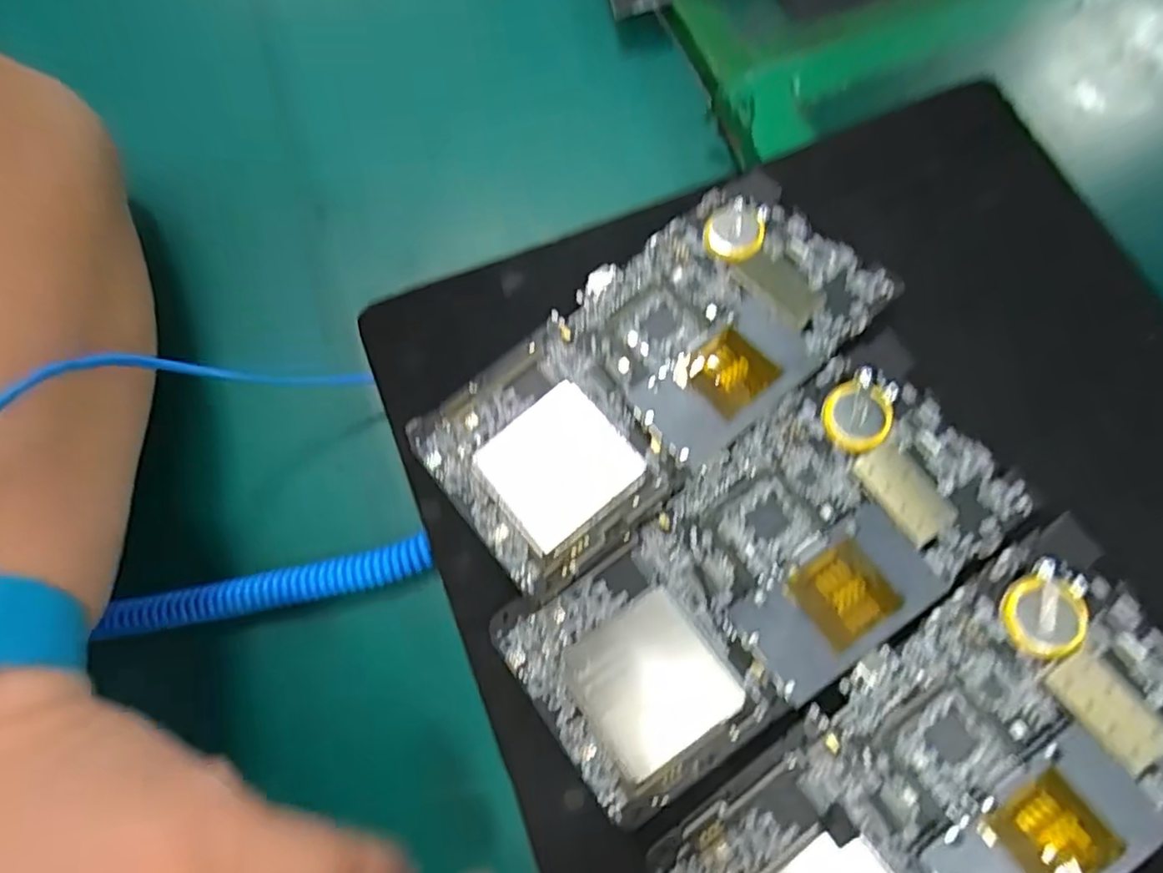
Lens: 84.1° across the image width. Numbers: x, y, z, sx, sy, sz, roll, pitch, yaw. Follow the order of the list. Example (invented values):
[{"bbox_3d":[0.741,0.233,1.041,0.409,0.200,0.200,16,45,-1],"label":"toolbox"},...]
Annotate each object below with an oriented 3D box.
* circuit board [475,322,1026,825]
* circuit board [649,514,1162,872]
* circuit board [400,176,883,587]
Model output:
[{"bbox_3d":[0.053,0.042,0.194,0.151,0.005,0.069,-36,76,-2],"label":"circuit board"},{"bbox_3d":[0.099,0.098,0.174,0.151,0.004,0.072,-40,73,-1],"label":"circuit board"},{"bbox_3d":[0.022,-0.023,0.211,0.150,0.013,0.071,-38,74,-12],"label":"circuit board"}]

